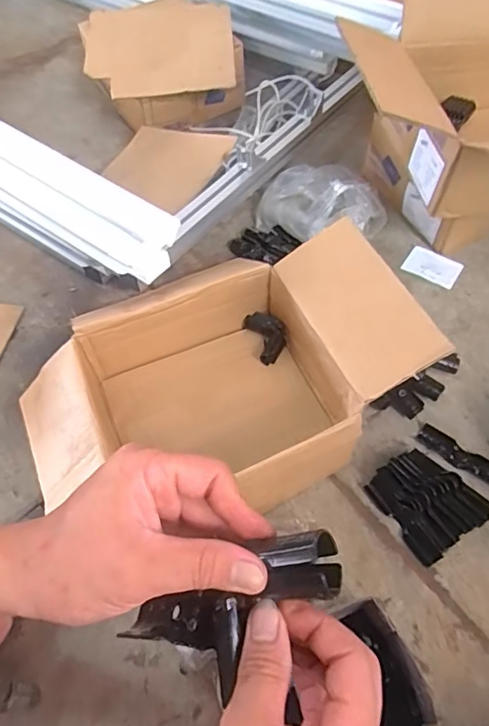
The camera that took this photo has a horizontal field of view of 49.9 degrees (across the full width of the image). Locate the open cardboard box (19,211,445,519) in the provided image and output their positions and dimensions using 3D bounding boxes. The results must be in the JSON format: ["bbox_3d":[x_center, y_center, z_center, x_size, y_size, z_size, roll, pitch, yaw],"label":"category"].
[{"bbox_3d":[-0.044,0.012,0.739,0.512,0.180,0.364,-25,59,-14],"label":"open cardboard box"}]

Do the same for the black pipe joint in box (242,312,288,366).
[{"bbox_3d":[0.040,-0.044,0.864,0.060,0.033,0.090,-21,59,-11],"label":"black pipe joint in box"}]

